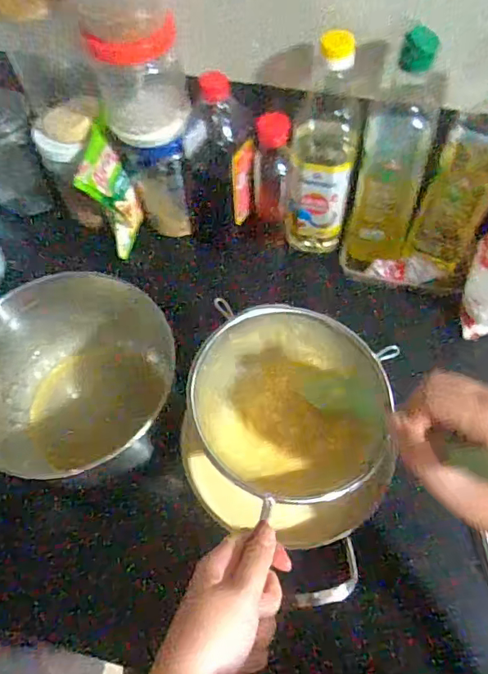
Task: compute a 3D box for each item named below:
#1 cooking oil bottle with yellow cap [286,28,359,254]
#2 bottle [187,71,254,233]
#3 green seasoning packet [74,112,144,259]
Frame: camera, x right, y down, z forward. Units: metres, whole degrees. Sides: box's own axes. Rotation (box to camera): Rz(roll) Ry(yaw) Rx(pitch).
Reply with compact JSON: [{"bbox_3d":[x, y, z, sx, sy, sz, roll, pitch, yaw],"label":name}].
[{"bbox_3d":[0.096,-0.224,0.623,0.077,0.274,0.083,8,63,7],"label":"cooking oil bottle with yellow cap"},{"bbox_3d":[-0.032,-0.218,0.637,0.088,0.213,0.077,-9,62,-2],"label":"bottle"},{"bbox_3d":[-0.171,-0.190,0.687,0.040,0.165,0.082,15,64,10],"label":"green seasoning packet"}]

